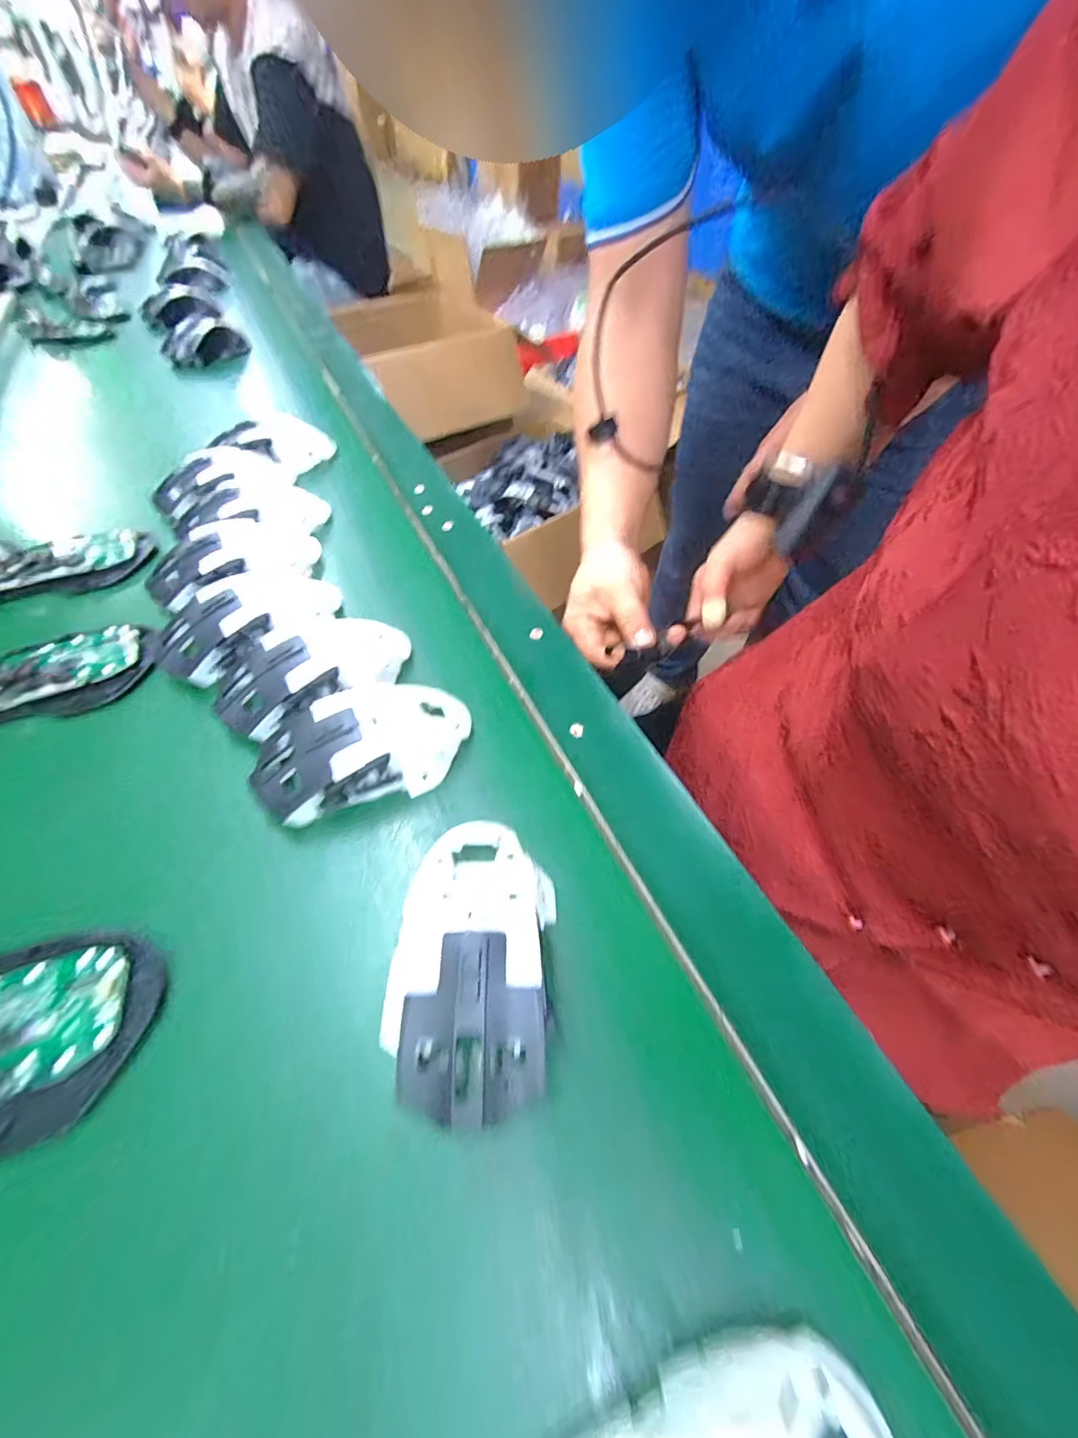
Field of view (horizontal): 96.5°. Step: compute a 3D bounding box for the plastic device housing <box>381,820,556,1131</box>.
[{"bbox_3d":[-0.026,0.093,0.200,0.063,0.031,0.114,5,52,2],"label":"plastic device housing"}]

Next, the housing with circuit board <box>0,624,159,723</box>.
[{"bbox_3d":[-0.302,-0.034,0.304,0.101,0.027,0.063,-10,53,-9],"label":"housing with circuit board"}]

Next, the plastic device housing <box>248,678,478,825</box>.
[{"bbox_3d":[-0.096,0.010,0.263,0.111,0.034,0.069,-13,53,-11],"label":"plastic device housing"}]

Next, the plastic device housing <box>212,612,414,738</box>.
[{"bbox_3d":[-0.139,-0.036,0.297,0.114,0.035,0.060,-32,59,-23],"label":"plastic device housing"}]

